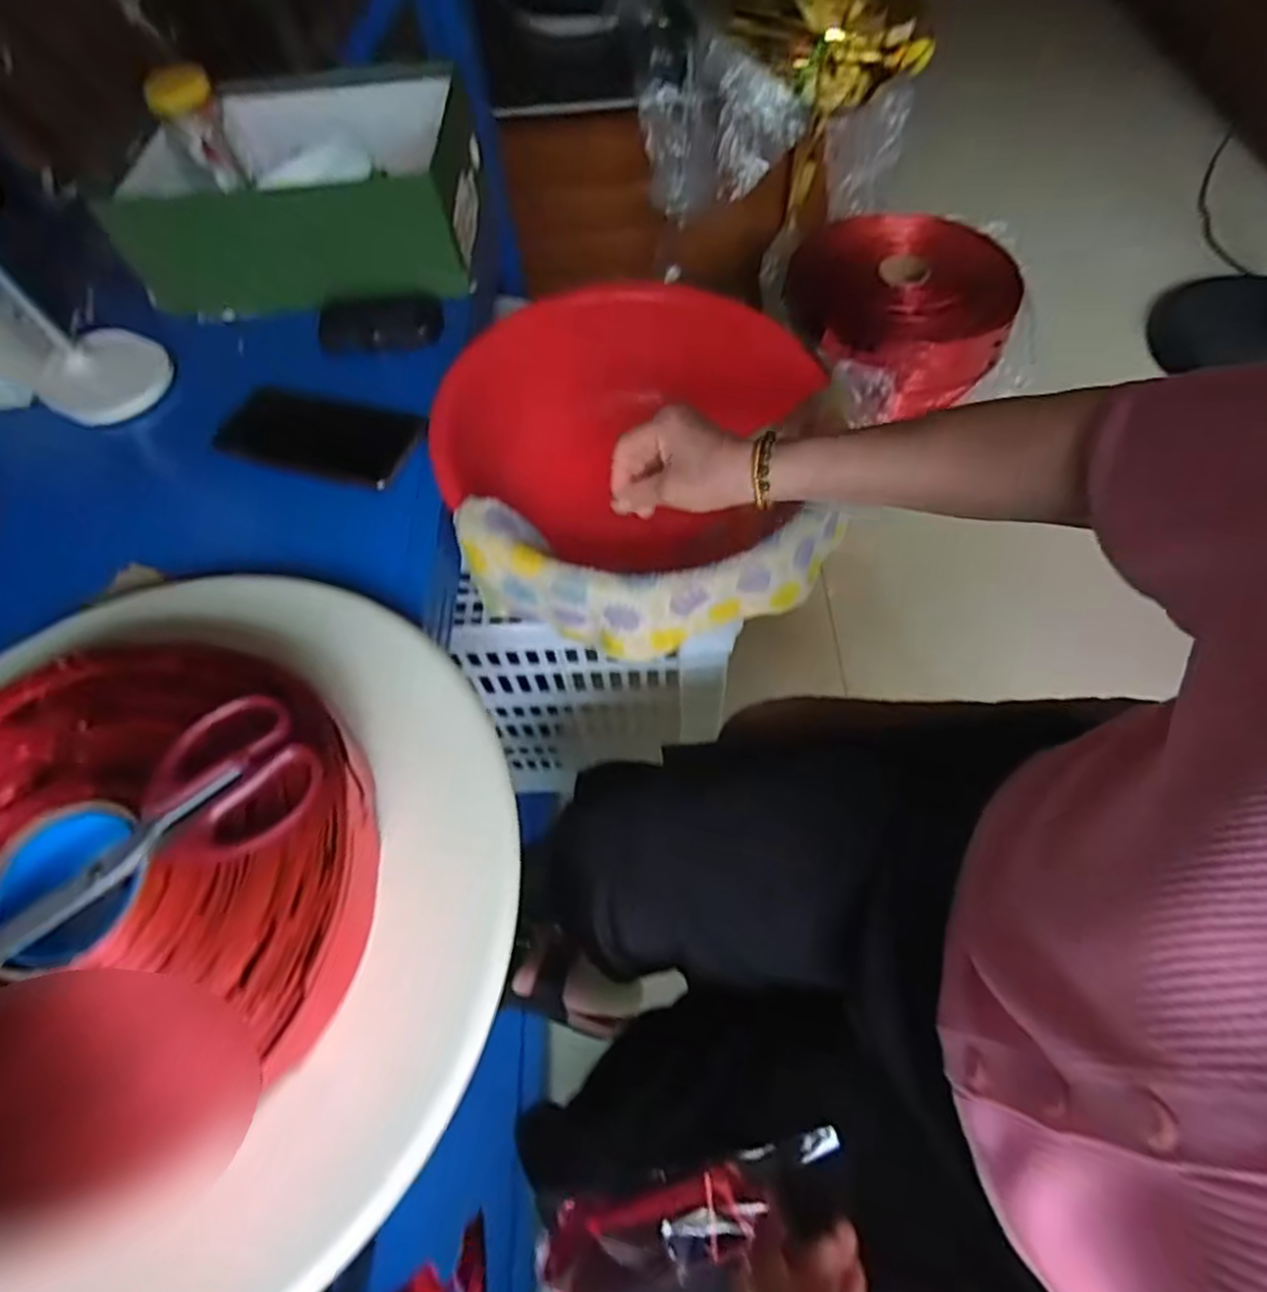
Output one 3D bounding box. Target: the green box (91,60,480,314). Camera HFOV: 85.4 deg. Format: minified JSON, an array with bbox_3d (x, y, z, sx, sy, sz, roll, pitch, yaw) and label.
[{"bbox_3d":[-0.314,-0.437,0.659,0.314,0.103,0.236,-3,61,2],"label":"green box"}]

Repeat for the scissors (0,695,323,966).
[{"bbox_3d":[-0.251,0.092,0.333,0.192,0.018,0.077,-28,63,-12],"label":"scissors"}]

